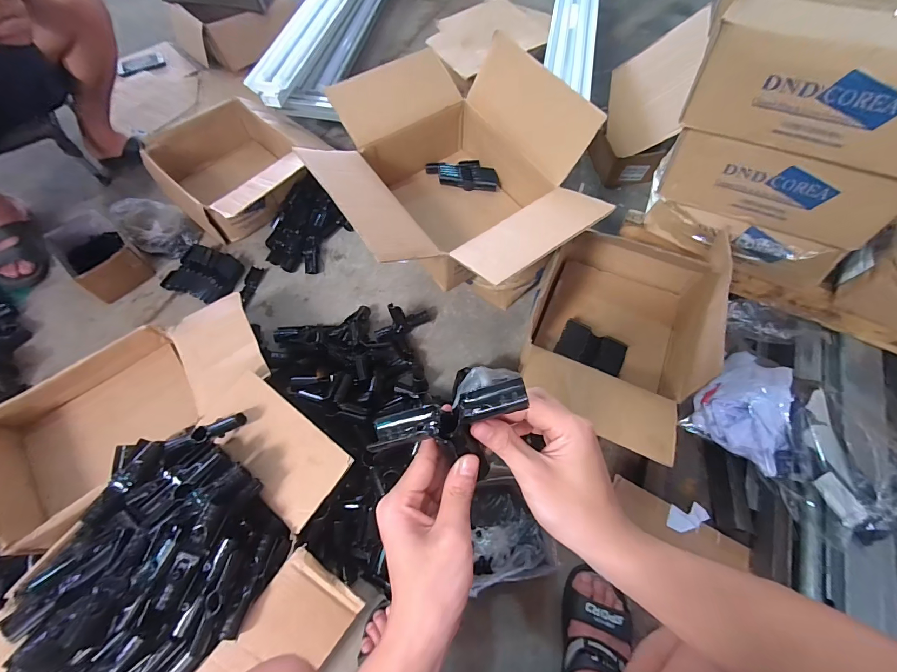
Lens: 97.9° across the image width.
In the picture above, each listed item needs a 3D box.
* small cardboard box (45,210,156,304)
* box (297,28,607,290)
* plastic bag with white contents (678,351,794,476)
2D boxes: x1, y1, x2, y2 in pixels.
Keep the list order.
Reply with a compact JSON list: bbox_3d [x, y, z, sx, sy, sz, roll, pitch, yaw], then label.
[{"bbox_3d":[-0.876,-0.204,0.979,0.228,0.086,0.146,34,68,17],"label":"small cardboard box"},{"bbox_3d":[0.004,-0.290,0.761,0.444,0.250,0.503,-31,67,-14],"label":"box"},{"bbox_3d":[0.567,0.117,0.719,0.153,0.096,0.207,37,69,18],"label":"plastic bag with white contents"}]

